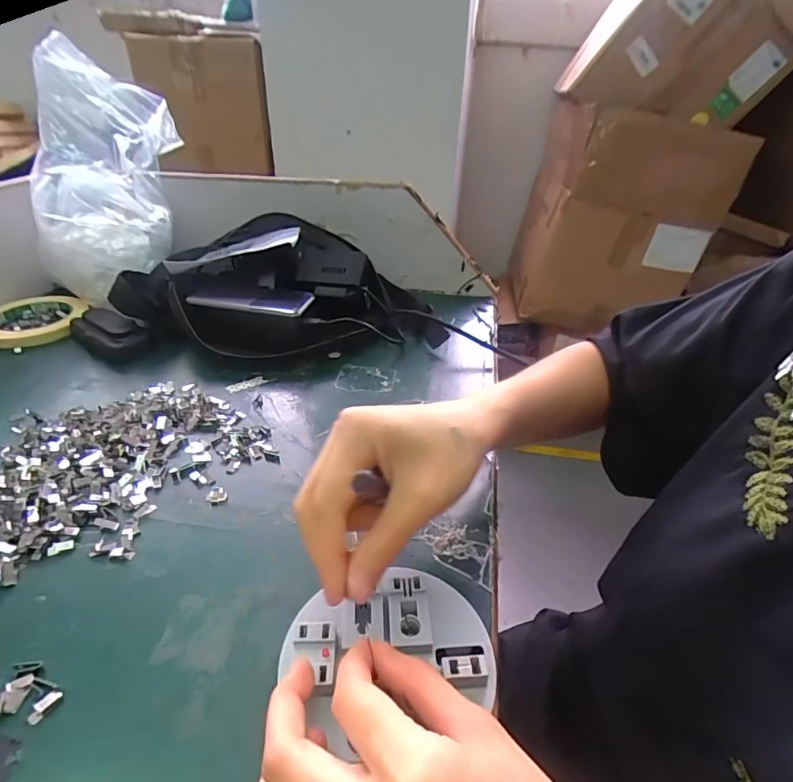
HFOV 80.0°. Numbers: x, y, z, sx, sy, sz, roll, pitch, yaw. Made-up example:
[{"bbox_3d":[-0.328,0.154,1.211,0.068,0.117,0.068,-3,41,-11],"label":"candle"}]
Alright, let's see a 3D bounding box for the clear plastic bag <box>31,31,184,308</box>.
[{"bbox_3d":[-0.328,-0.247,0.546,0.136,0.233,0.157,16,31,34],"label":"clear plastic bag"}]

